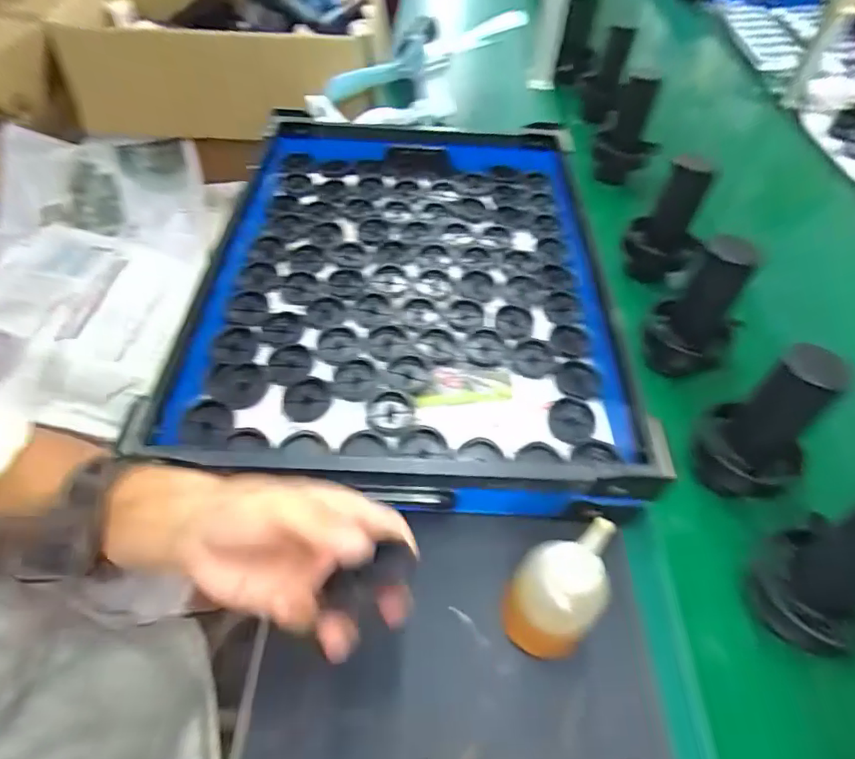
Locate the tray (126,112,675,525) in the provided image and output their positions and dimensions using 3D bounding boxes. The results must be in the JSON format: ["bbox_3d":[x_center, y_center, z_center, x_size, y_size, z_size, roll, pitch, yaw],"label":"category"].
[{"bbox_3d":[-0.017,-0.140,0.653,0.464,0.084,0.620,5,50,-3],"label":"tray"}]

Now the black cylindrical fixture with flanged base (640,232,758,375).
[{"bbox_3d":[0.313,-0.089,0.584,0.087,0.153,0.094,3,50,-4],"label":"black cylindrical fixture with flanged base"}]

